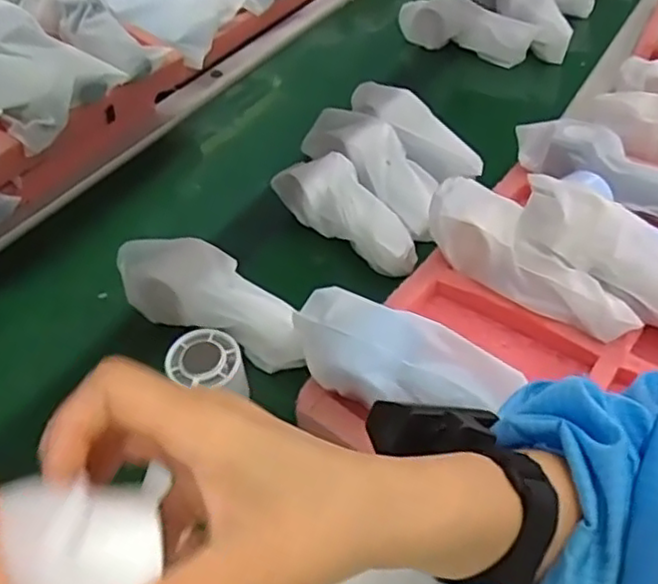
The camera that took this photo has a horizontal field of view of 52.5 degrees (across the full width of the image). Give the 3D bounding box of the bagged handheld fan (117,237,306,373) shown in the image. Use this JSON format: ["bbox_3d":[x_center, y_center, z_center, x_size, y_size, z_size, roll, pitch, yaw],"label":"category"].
[{"bbox_3d":[-0.093,0.003,0.556,0.178,0.050,0.066,21,49,22],"label":"bagged handheld fan"}]

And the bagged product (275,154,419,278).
[{"bbox_3d":[0.023,-0.075,0.632,0.057,0.047,0.161,-33,52,-27],"label":"bagged product"}]

